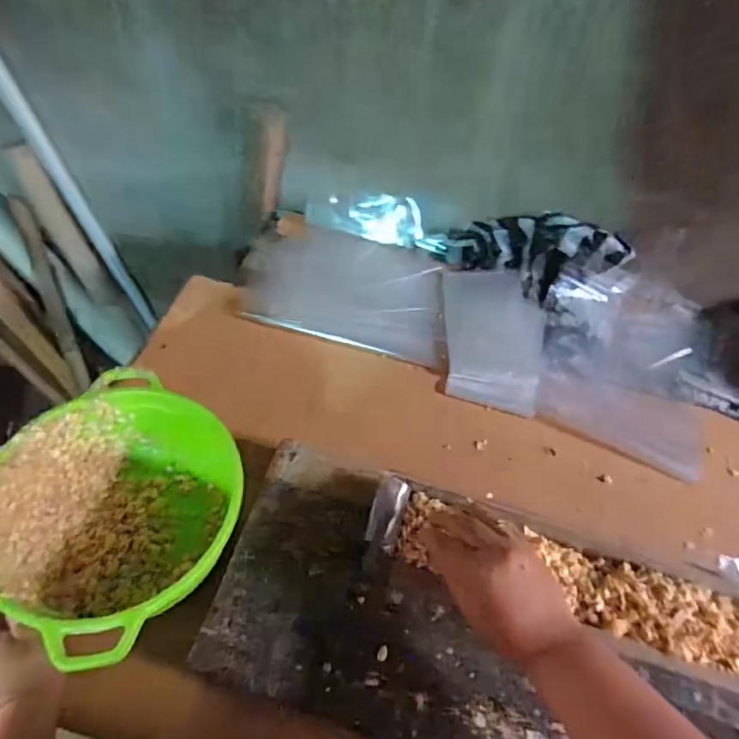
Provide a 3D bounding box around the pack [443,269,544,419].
[{"bbox_3d":[0.172,-0.050,0.717,0.134,0.020,0.245,4,50,0],"label":"pack"}]

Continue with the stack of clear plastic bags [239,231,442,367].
[{"bbox_3d":[-0.034,-0.122,0.747,0.300,0.029,0.216,13,55,5],"label":"stack of clear plastic bags"}]

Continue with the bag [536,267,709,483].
[{"bbox_3d":[0.345,-0.016,0.709,0.216,0.042,0.289,18,56,8],"label":"bag"}]

